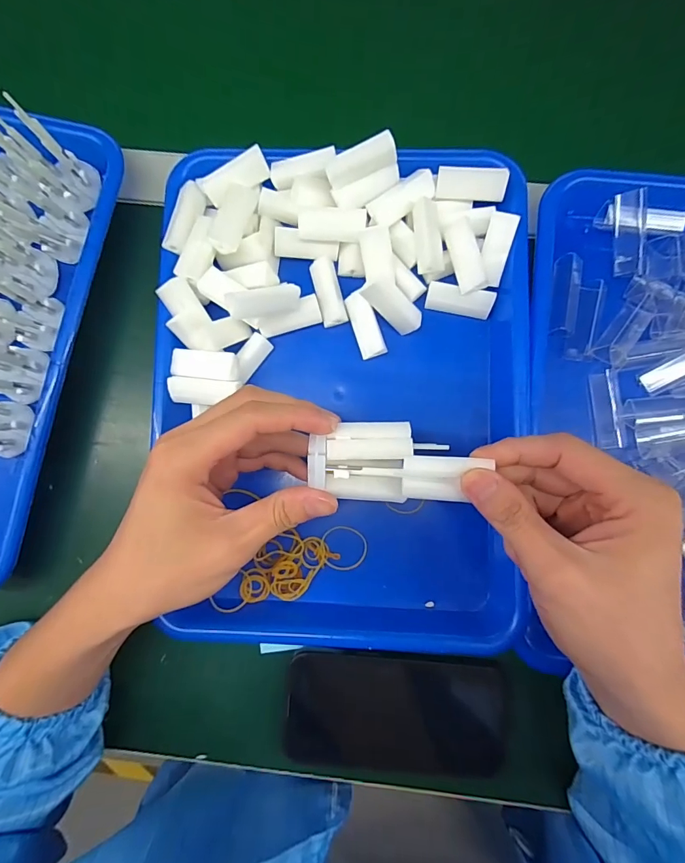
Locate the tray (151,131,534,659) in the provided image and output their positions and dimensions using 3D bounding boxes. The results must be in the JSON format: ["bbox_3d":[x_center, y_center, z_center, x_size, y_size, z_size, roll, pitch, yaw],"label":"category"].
[{"bbox_3d":[0.000,-0.018,0.289,0.241,0.039,0.330,1,86,1],"label":"tray"}]

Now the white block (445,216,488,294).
[{"bbox_3d":[0.083,-0.117,0.284,0.019,0.009,0.047,-14,89,33],"label":"white block"}]

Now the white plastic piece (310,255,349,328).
[{"bbox_3d":[-0.010,-0.098,0.300,0.018,0.009,0.046,-14,86,0],"label":"white plastic piece"}]

